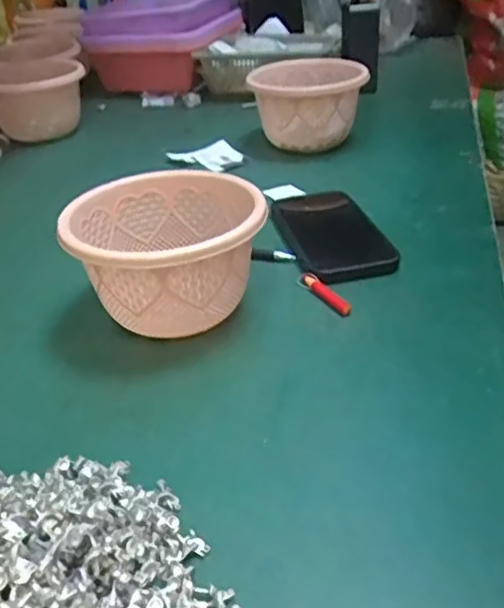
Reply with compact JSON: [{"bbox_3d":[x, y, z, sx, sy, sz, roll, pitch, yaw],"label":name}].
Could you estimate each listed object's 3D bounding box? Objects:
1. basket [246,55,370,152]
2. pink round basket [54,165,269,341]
[{"bbox_3d":[0.071,-0.262,0.814,0.139,0.093,0.150,-2,34,1],"label":"basket"},{"bbox_3d":[-0.064,-0.034,0.476,0.130,0.089,0.131,-2,34,1],"label":"pink round basket"}]

